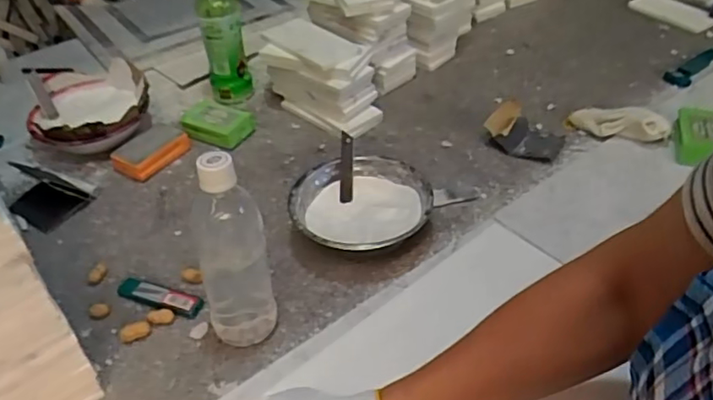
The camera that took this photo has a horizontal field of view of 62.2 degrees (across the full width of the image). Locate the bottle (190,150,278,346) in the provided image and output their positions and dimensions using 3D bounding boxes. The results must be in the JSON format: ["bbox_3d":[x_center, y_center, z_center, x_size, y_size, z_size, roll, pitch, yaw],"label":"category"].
[{"bbox_3d":[-0.116,0.048,0.551,0.068,0.197,0.057,-14,39,-13],"label":"bottle"}]

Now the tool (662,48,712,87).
[{"bbox_3d":[0.574,-0.229,1.006,0.043,0.011,0.179,31,53,33],"label":"tool"}]

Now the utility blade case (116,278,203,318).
[{"bbox_3d":[-0.215,0.104,0.641,0.100,0.011,0.026,15,46,20],"label":"utility blade case"}]

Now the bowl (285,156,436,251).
[{"bbox_3d":[0.006,0.012,0.701,0.160,0.046,0.154,-3,42,2],"label":"bowl"}]

